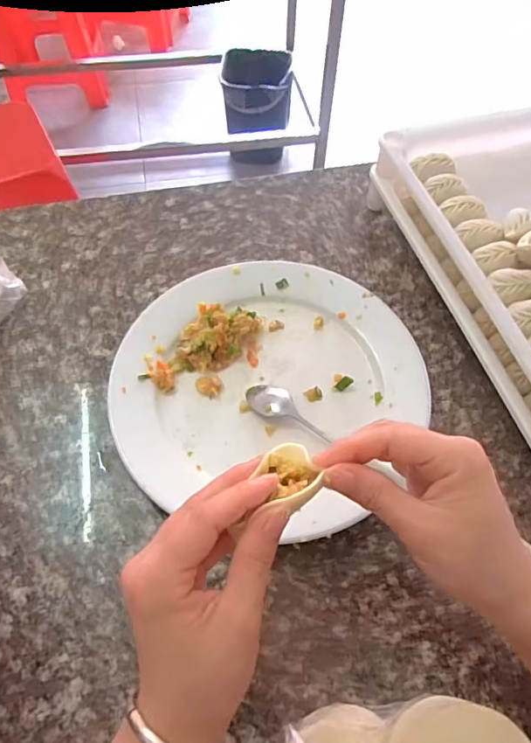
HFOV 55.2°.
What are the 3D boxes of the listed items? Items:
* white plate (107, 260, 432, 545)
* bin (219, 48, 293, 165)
[{"bbox_3d":[0.003,0.007,0.414,0.240,0.032,0.230,0,59,0],"label":"white plate"},{"bbox_3d":[-0.029,-0.823,1.616,0.207,0.304,0.219,5,58,2],"label":"bin"}]

